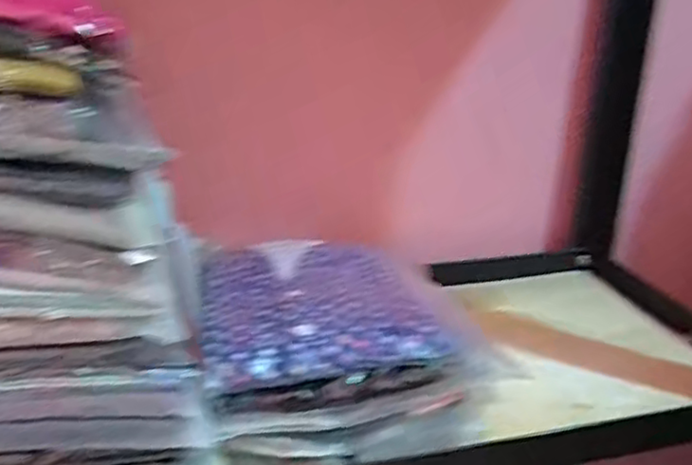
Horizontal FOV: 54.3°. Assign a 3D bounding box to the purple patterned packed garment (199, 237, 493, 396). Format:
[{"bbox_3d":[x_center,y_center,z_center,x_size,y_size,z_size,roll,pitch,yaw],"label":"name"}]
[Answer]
[{"bbox_3d":[-0.029,0.061,0.719,0.241,0.030,0.291,-4,23,-11],"label":"purple patterned packed garment"}]

